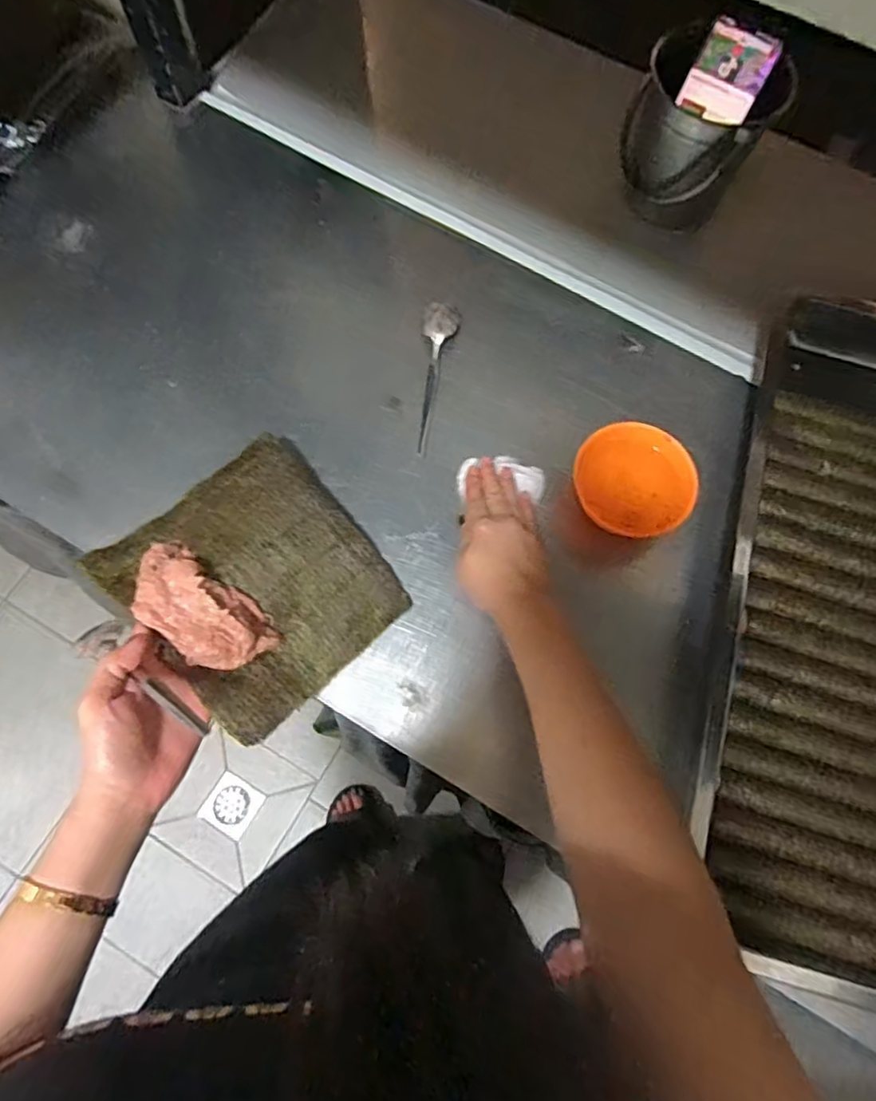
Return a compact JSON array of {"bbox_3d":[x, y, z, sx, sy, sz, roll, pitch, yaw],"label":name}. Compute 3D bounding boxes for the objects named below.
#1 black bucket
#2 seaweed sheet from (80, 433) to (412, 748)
[{"bbox_3d":[0.257,-0.430,0.653,0.128,0.132,0.132,0,71,-1],"label":"black bucket"},{"bbox_3d":[-0.143,0.023,0.501,0.198,0.032,0.185,48,62,1],"label":"seaweed sheet"}]

